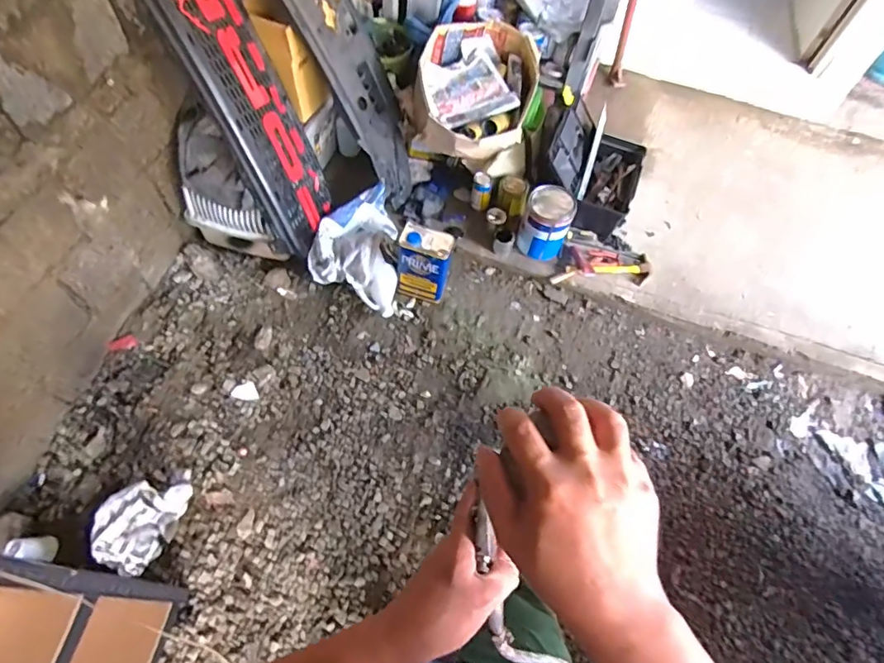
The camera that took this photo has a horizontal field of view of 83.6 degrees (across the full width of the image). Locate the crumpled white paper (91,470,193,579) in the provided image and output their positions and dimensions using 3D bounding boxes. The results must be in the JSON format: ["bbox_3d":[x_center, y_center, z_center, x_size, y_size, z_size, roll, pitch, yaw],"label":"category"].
[{"bbox_3d":[-0.811,0.507,1.350,0.152,0.156,0.266,15,61,5],"label":"crumpled white paper"}]

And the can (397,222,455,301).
[{"bbox_3d":[-0.058,-0.231,1.712,0.181,0.265,0.120,14,62,4],"label":"can"}]

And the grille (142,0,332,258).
[{"bbox_3d":[-0.565,-0.680,1.442,0.258,0.946,0.147,-36,40,-17],"label":"grille"}]

